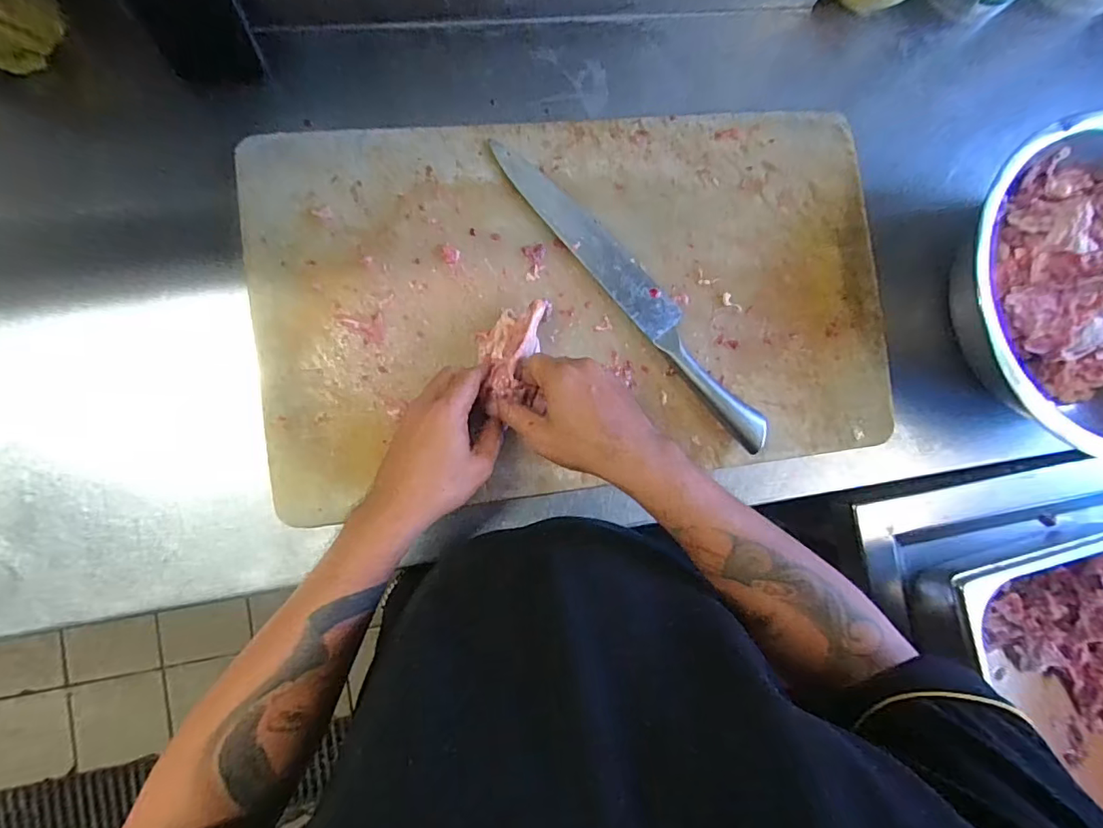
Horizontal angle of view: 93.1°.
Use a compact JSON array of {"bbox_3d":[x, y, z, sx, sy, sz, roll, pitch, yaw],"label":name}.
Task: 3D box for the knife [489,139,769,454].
[{"bbox_3d":[0.080,-0.117,0.489,0.046,0.025,0.363,-42,93,-8],"label":"knife"}]

